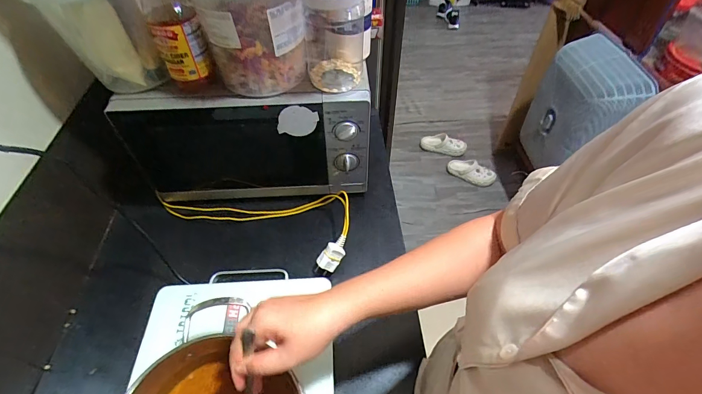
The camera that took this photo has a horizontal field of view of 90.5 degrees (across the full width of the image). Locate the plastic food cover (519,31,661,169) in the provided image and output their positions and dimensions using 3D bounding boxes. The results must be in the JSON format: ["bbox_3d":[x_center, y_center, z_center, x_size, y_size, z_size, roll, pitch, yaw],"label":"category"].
[{"bbox_3d":[0.788,-0.300,1.243,0.152,0.435,0.305,-8,51,-6],"label":"plastic food cover"}]

